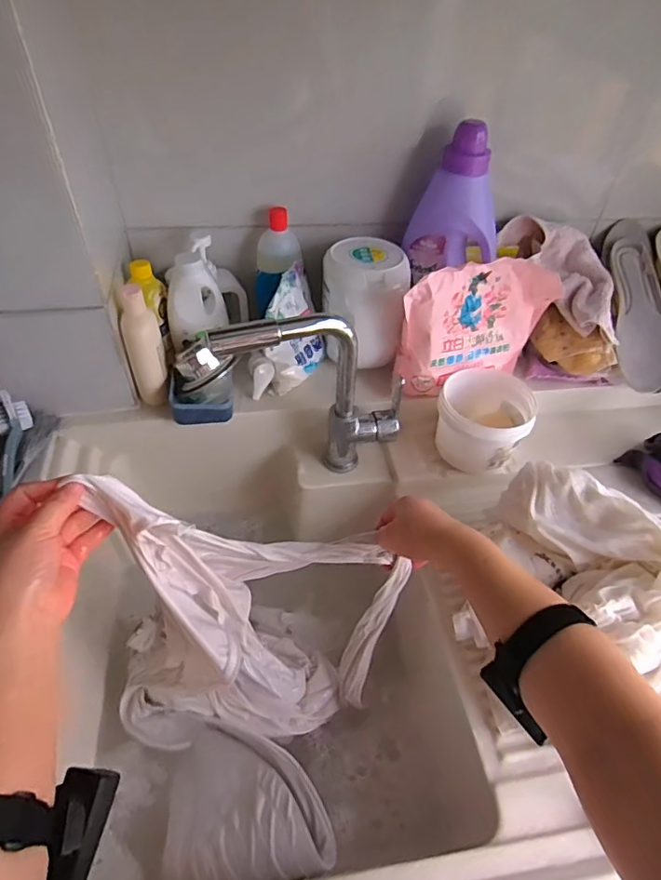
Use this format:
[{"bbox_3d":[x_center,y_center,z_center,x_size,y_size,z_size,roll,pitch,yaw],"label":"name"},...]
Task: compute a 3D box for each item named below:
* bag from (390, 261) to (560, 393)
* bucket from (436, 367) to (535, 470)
[{"bbox_3d":[0.202,-0.159,0.728,0.225,0.176,0.057,-18,51,-19],"label":"bag"},{"bbox_3d":[0.209,-0.029,0.736,0.126,0.083,0.127,28,52,20],"label":"bucket"}]

